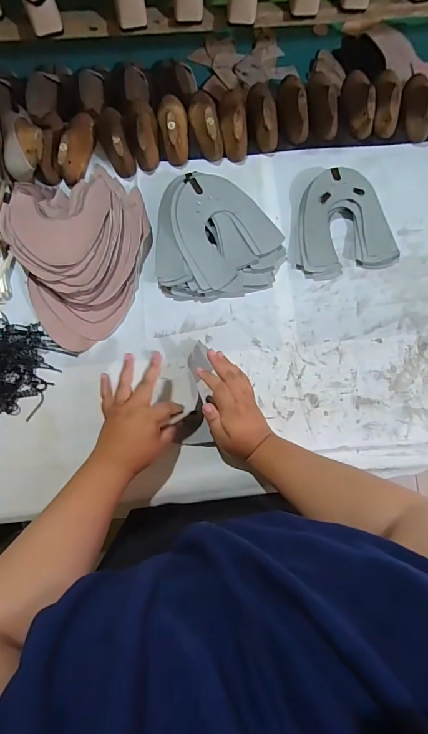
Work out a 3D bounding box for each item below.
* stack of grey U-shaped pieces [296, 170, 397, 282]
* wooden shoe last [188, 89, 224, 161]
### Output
[{"bbox_3d":[0.217,-0.248,0.659,0.166,0.036,0.174,-12,79,-1],"label":"stack of grey U-shaped pieces"},{"bbox_3d":[-0.017,-0.442,0.687,0.052,0.057,0.141,-9,79,-1],"label":"wooden shoe last"}]

